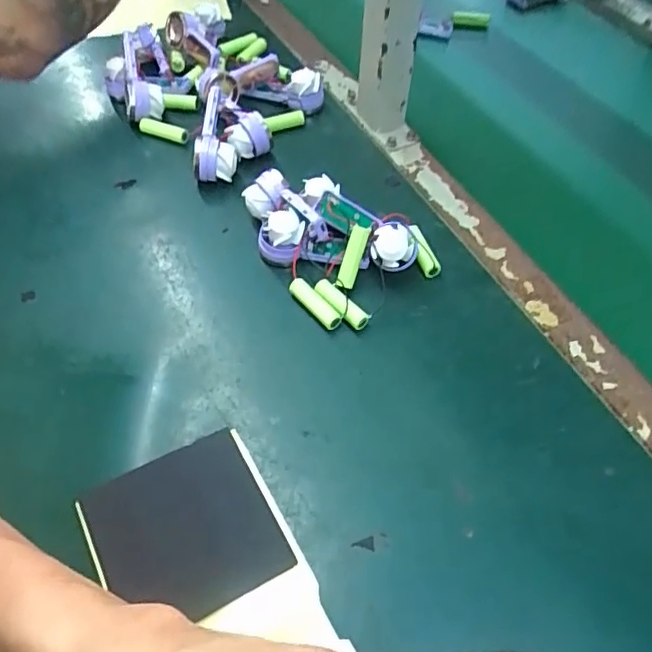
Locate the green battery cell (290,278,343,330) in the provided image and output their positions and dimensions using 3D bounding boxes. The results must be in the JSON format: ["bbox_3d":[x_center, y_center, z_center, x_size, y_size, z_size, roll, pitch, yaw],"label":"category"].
[{"bbox_3d":[-0.008,-0.016,0.441,0.013,0.014,0.052,-36,61,-24],"label":"green battery cell"}]

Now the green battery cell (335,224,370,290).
[{"bbox_3d":[0.021,-0.055,0.456,0.014,0.017,0.050,18,94,13],"label":"green battery cell"}]

